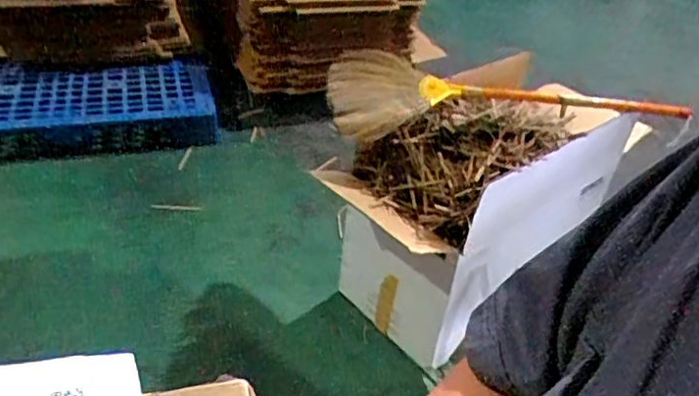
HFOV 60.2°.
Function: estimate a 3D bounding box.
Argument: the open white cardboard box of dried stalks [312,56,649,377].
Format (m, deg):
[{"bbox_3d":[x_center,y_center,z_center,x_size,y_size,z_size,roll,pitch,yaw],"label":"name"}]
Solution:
[{"bbox_3d":[0.392,0.019,1.764,0.491,0.576,0.962,28,42,28],"label":"open white cardboard box of dried stalks"}]

